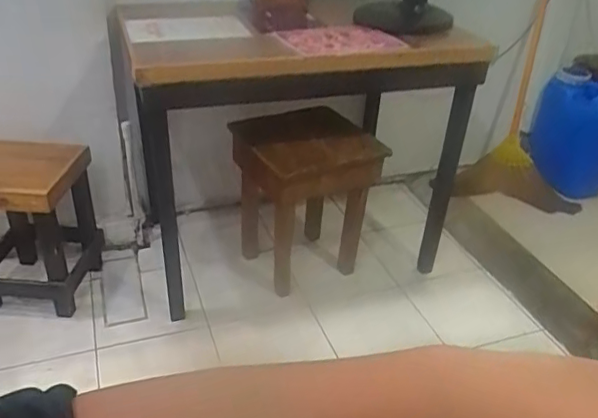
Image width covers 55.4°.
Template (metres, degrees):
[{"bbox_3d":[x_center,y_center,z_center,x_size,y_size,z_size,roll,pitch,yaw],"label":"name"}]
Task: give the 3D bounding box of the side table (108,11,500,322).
[{"bbox_3d":[-0.020,-0.197,1.648,0.913,0.708,0.580,-6,34,-16],"label":"side table"}]

